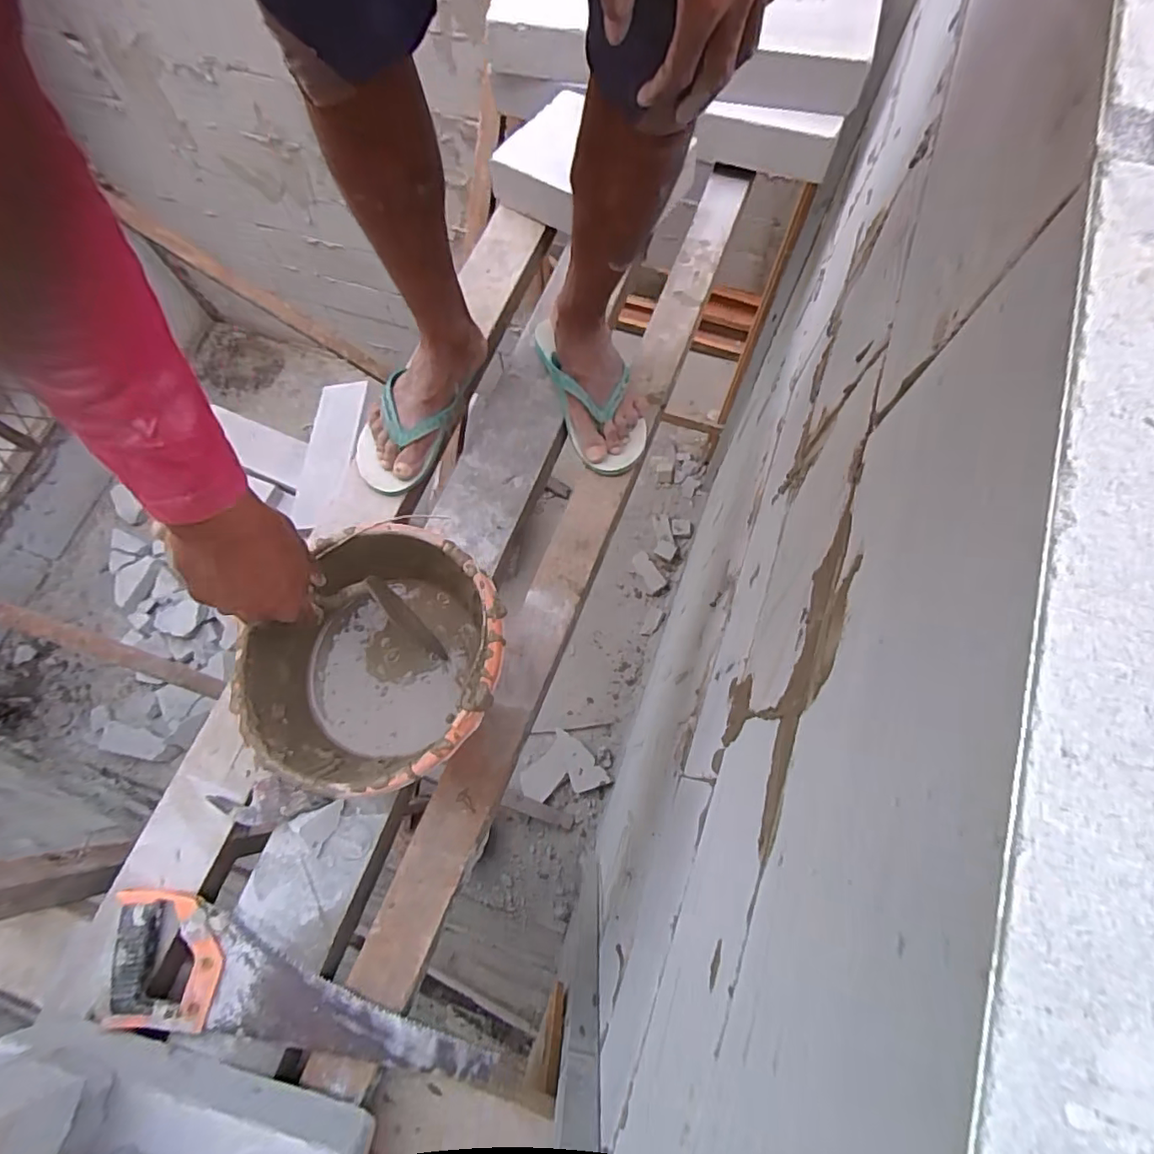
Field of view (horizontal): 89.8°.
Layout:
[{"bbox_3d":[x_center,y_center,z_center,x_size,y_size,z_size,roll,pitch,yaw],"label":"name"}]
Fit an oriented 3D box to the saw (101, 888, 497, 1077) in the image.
[{"bbox_3d":[-0.282,0.415,0.582,0.393,0.027,0.113,9,72,5],"label":"saw"}]

